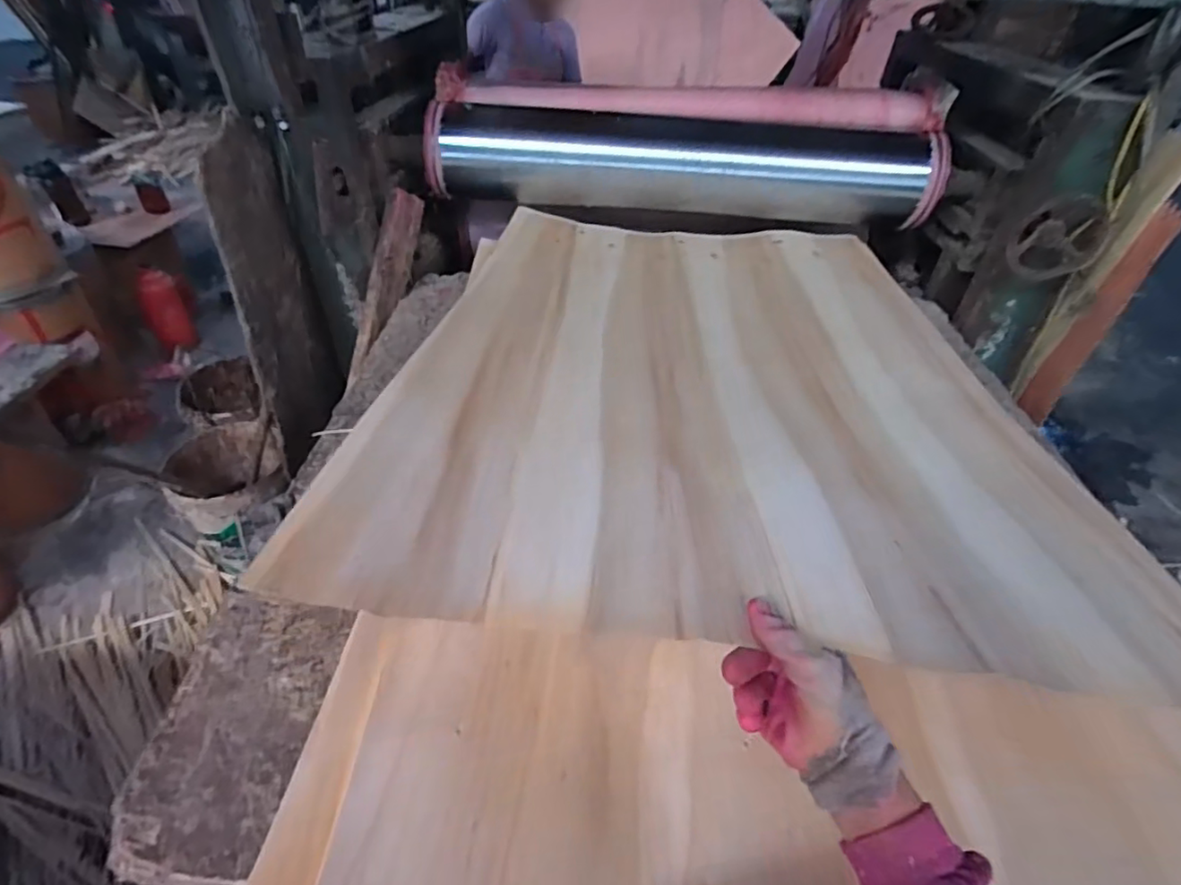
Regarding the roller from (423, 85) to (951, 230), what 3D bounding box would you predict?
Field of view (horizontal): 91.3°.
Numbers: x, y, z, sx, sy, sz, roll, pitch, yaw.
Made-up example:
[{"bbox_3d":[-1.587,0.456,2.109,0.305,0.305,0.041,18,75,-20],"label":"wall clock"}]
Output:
[{"bbox_3d":[0.207,-0.663,1.381,1.152,0.269,0.208,4,42,2],"label":"roller"}]

